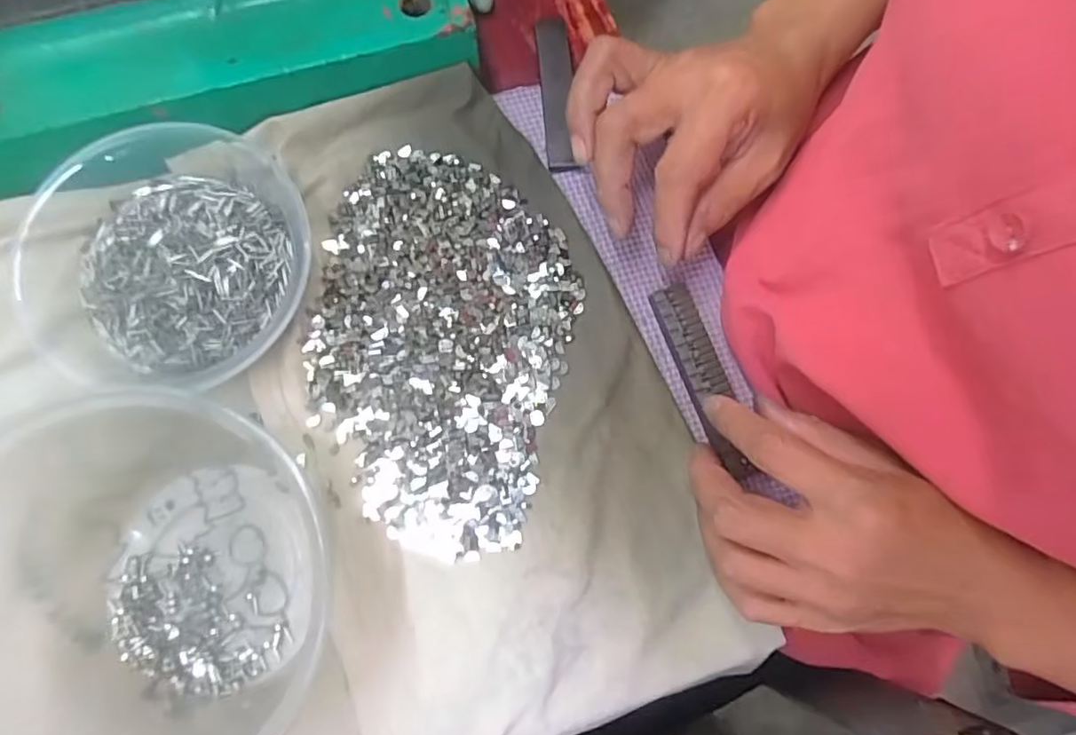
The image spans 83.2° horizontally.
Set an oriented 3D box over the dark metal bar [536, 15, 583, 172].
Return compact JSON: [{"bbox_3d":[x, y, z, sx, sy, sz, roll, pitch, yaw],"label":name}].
[{"bbox_3d":[0.011,-0.155,0.338,0.018,0.009,0.103,-3,75,-4],"label":"dark metal bar"}]

